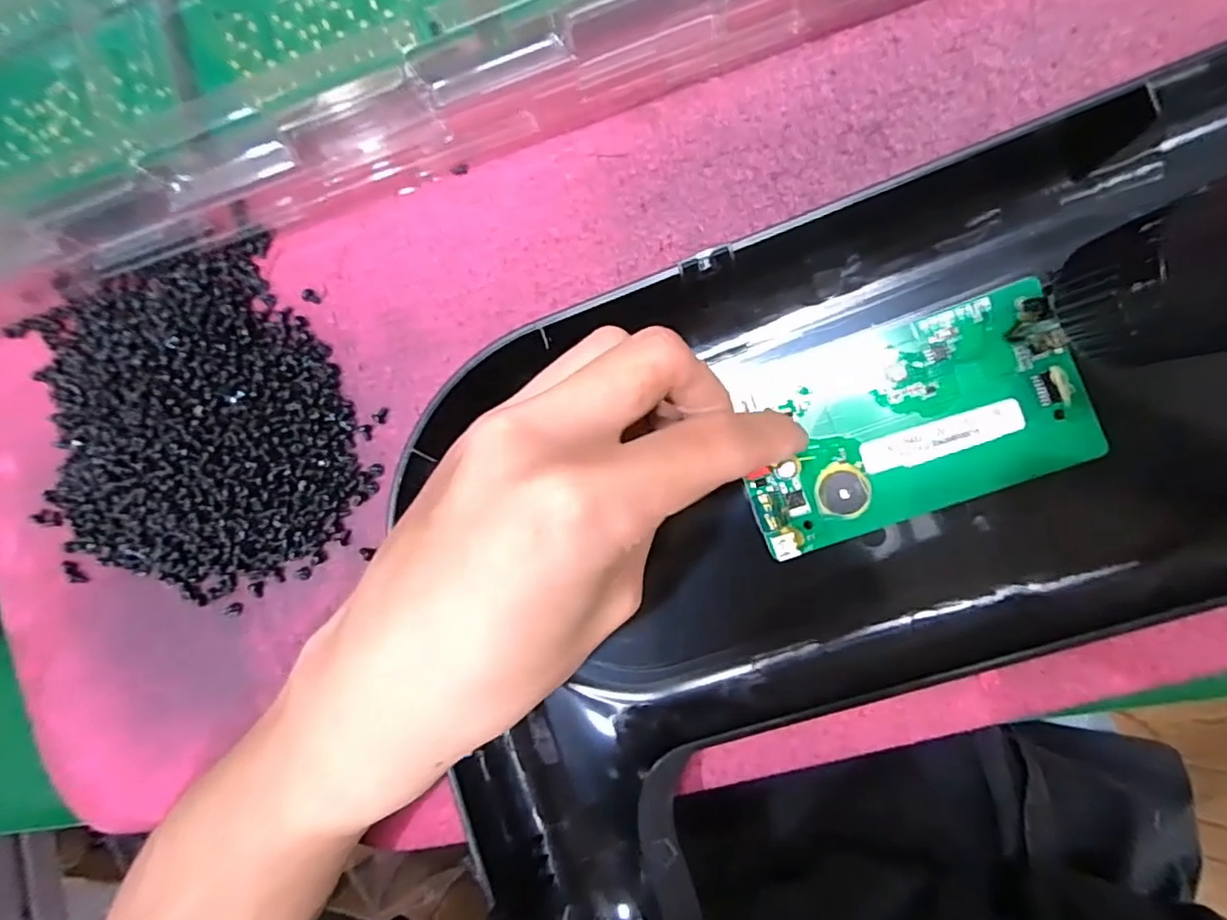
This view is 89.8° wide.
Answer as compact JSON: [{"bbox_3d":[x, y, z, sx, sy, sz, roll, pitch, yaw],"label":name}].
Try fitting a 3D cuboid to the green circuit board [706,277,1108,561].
[{"bbox_3d":[0.094,-0.014,0.200,0.104,0.014,0.066,-16,91,9],"label":"green circuit board"}]

